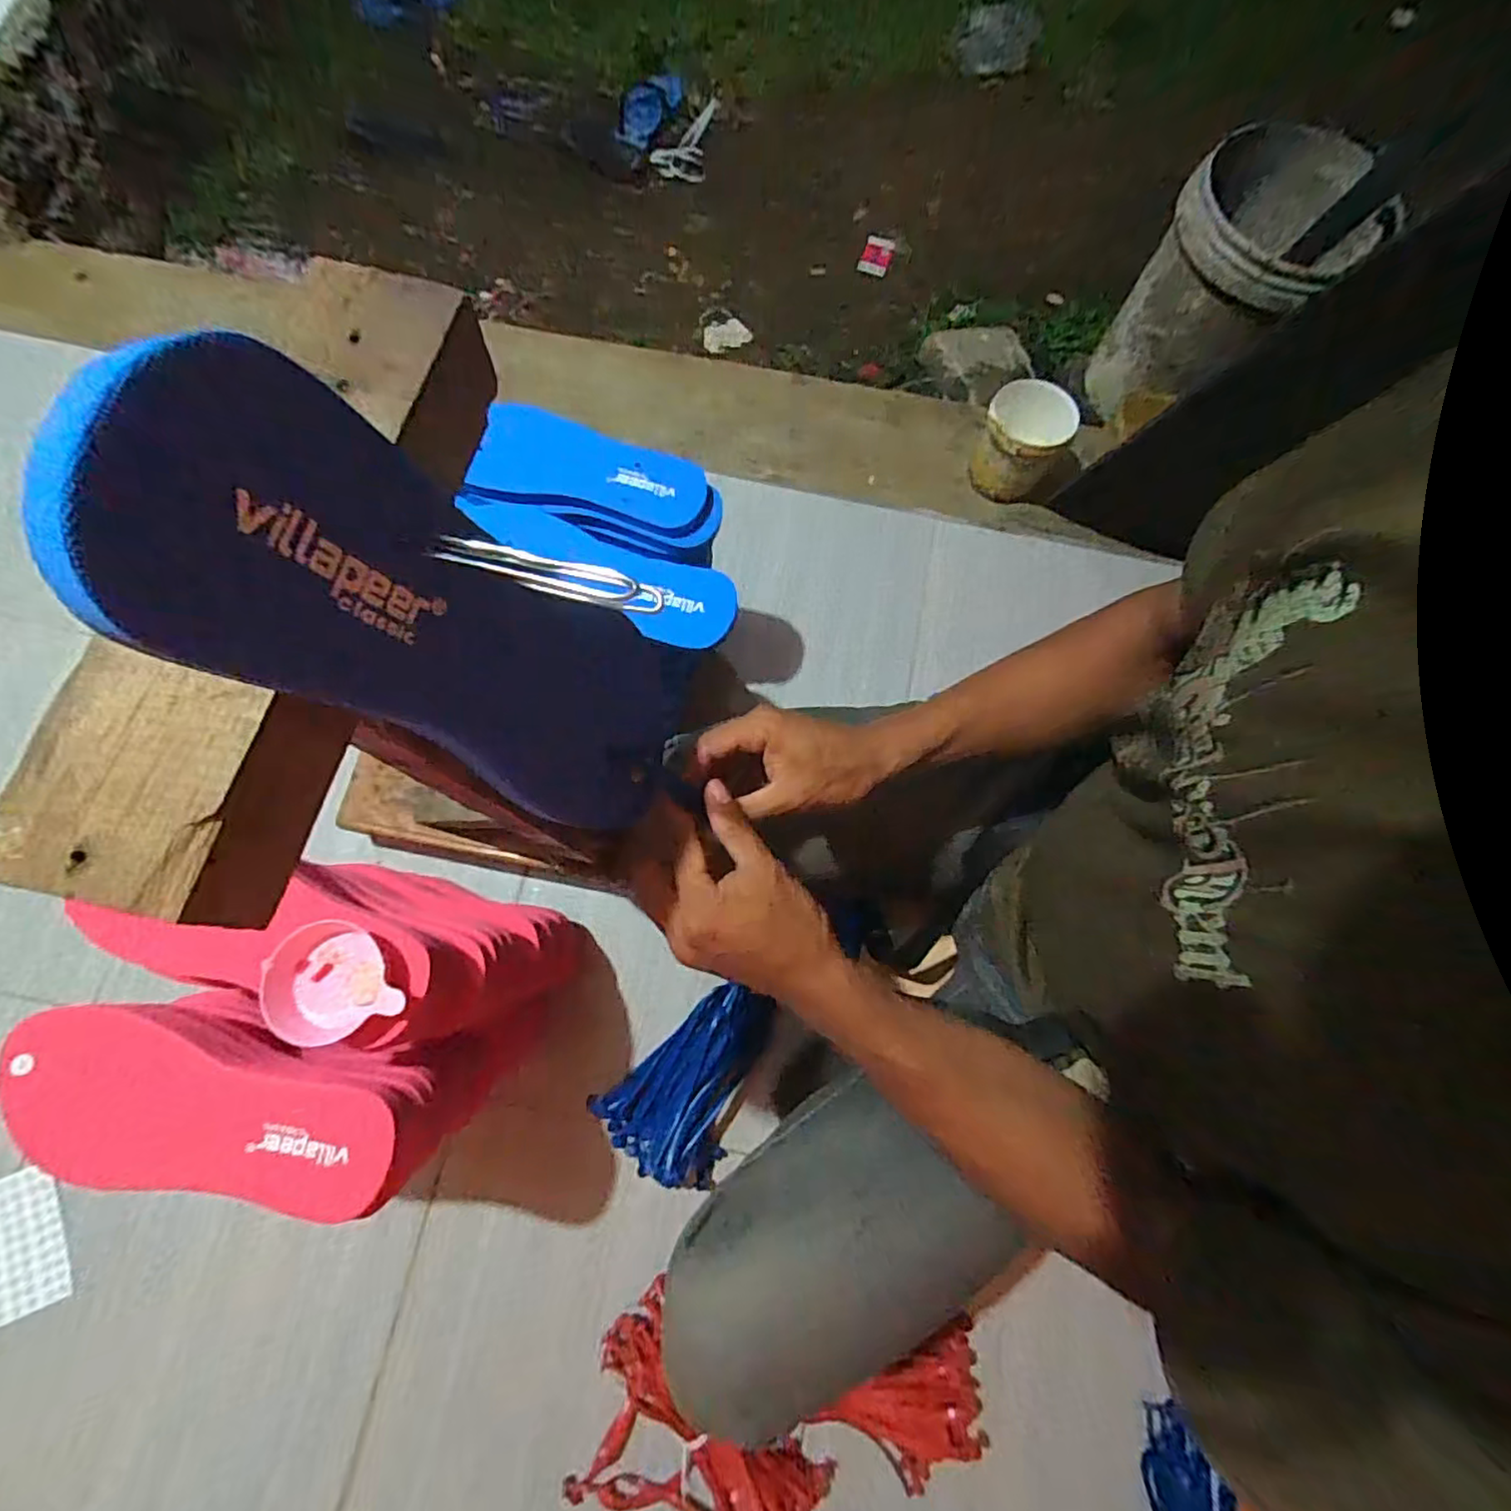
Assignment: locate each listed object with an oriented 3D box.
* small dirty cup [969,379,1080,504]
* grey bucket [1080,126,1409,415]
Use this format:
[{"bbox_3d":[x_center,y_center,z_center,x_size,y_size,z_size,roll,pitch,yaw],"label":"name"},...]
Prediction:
[{"bbox_3d":[0.407,-0.470,0.965,0.141,0.122,0.113,14,76,2],"label":"small dirty cup"},{"bbox_3d":[0.792,-0.791,1.101,0.295,0.346,0.248,-39,80,-10],"label":"grey bucket"}]

